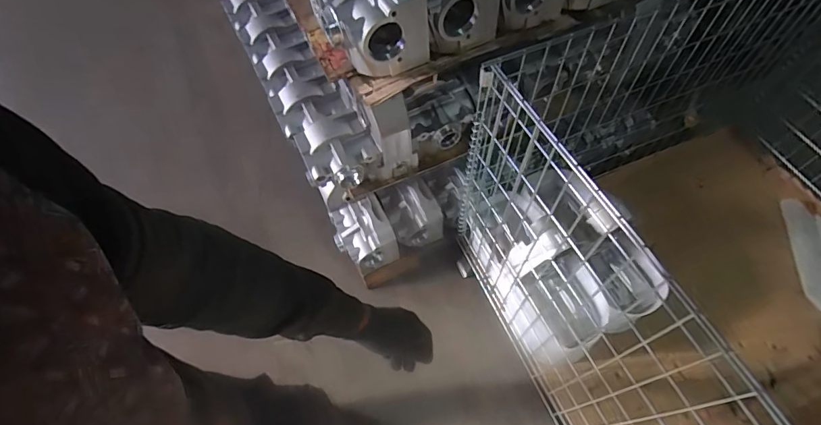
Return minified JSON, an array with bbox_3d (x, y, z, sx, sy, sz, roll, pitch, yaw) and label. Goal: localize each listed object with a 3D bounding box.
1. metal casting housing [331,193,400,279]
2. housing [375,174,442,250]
[{"bbox_3d":[-0.152,0.078,1.401,0.167,0.176,0.197,-19,61,-8],"label":"metal casting housing"},{"bbox_3d":[-0.003,0.000,1.427,0.162,0.151,0.183,-20,61,-9],"label":"housing"}]

